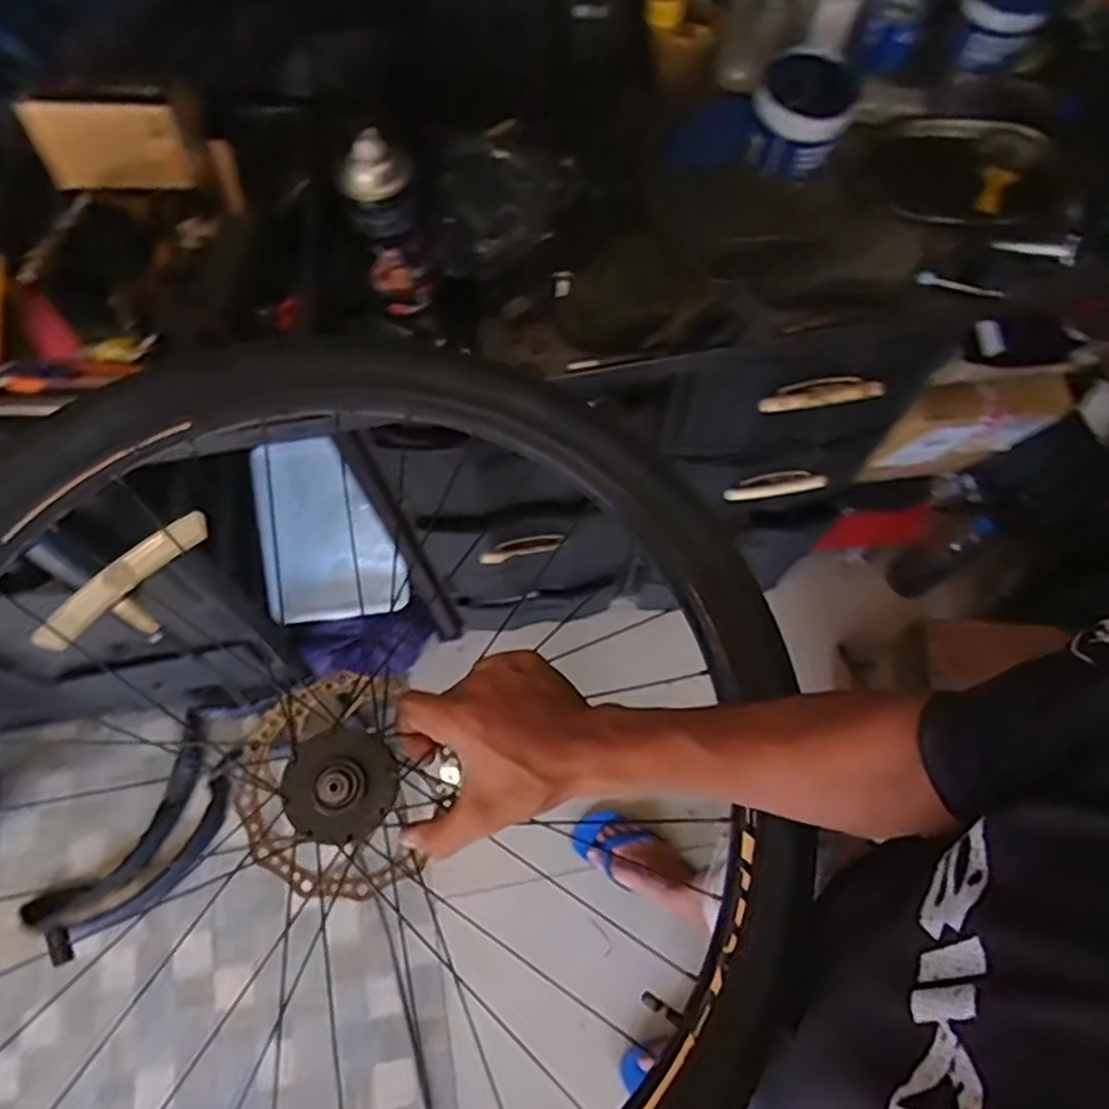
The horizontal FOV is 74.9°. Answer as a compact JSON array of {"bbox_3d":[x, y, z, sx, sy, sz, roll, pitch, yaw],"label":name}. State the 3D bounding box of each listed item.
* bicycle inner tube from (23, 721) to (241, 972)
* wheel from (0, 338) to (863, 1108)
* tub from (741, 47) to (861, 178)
[{"bbox_3d":[-0.754,0.531,1.317,0.184,0.066,0.448,37,74,11],"label":"bicycle inner tube"},{"bbox_3d":[-0.138,0.151,0.458,0.611,0.107,0.608,0,70,-1],"label":"wheel"},{"bbox_3d":[0.262,-0.467,0.769,0.105,0.069,0.105,19,71,6],"label":"tub"}]

